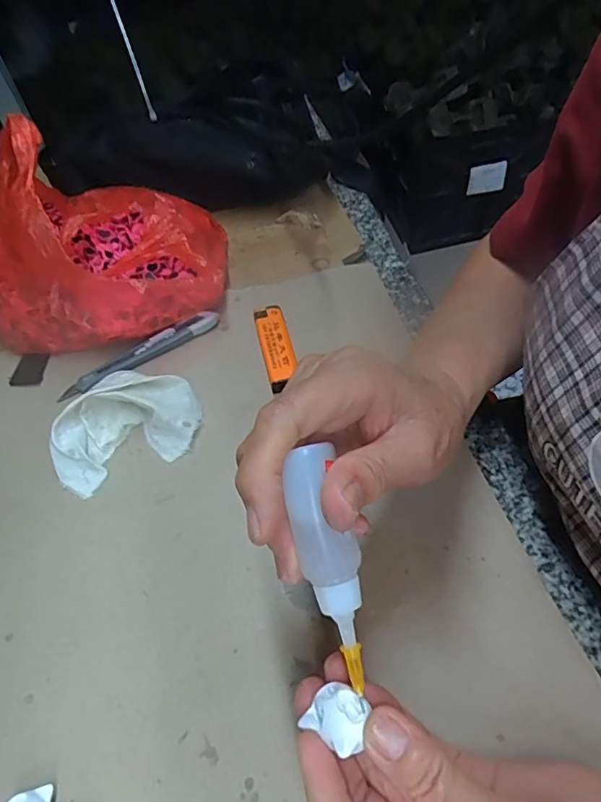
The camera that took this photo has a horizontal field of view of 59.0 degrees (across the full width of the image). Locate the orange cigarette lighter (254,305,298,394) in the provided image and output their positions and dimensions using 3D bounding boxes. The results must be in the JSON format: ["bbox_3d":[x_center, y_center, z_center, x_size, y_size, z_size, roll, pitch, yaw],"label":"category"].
[{"bbox_3d":[-0.018,-0.041,0.401,0.022,0.015,0.076,-14,51,-3],"label":"orange cigarette lighter"}]

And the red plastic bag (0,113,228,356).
[{"bbox_3d":[-0.169,-0.143,0.416,0.199,0.138,0.184,-16,51,-4],"label":"red plastic bag"}]

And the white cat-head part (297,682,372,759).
[{"bbox_3d":[0.013,0.118,0.201,0.022,0.011,0.019,22,56,22],"label":"white cat-head part"}]

